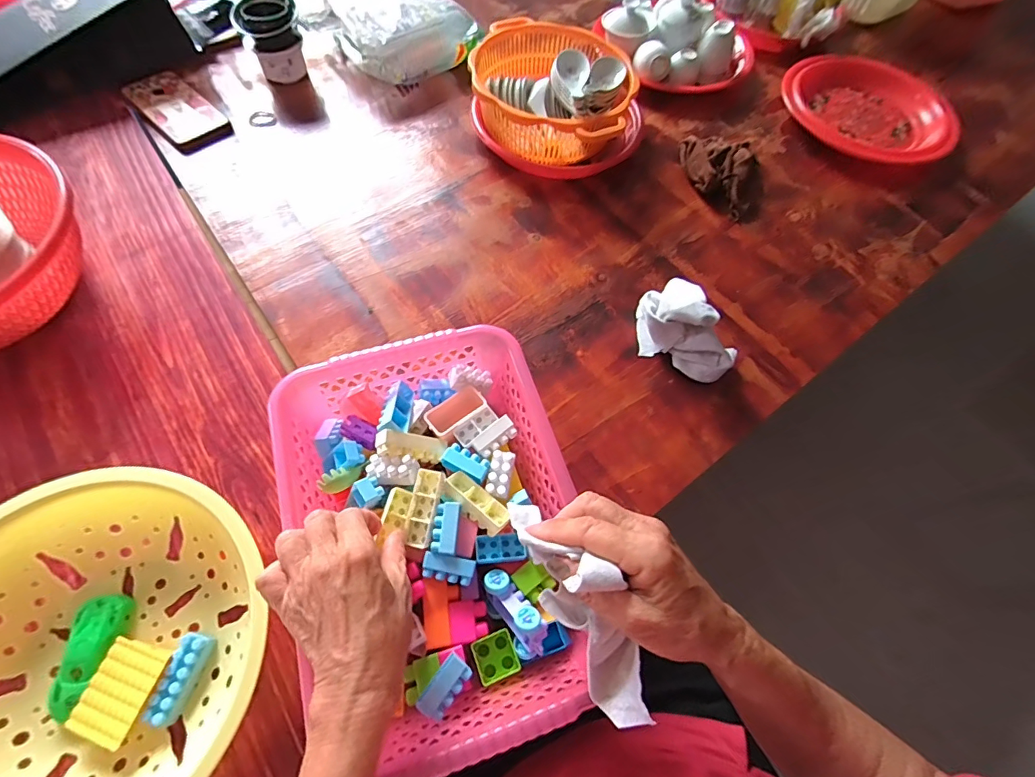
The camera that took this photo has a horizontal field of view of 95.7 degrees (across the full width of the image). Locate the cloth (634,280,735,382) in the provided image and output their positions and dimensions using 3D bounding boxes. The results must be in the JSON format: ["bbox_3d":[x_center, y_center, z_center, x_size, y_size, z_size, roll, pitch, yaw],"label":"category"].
[{"bbox_3d":[0.176,-0.066,0.495,0.078,0.063,0.119,-20,66,-13],"label":"cloth"}]

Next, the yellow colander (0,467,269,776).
[{"bbox_3d":[-0.308,0.192,0.342,0.239,0.065,0.242,1,64,-2],"label":"yellow colander"}]

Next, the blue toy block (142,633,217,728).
[{"bbox_3d":[-0.254,0.219,0.355,0.023,0.017,0.058,17,64,5],"label":"blue toy block"}]

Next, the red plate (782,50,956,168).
[{"bbox_3d":[0.525,-0.419,0.696,0.244,0.046,0.213,12,64,3],"label":"red plate"}]

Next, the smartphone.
[{"bbox_3d":[-0.467,-0.382,0.642,0.163,0.016,0.079,41,68,16],"label":"smartphone"}]

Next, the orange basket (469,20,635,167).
[{"bbox_3d":[0.047,-0.401,0.643,0.209,0.084,0.215,1,64,-2],"label":"orange basket"}]

